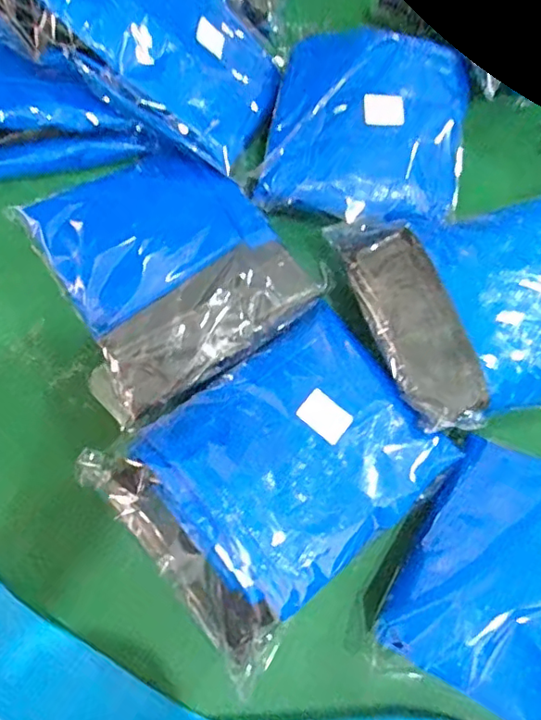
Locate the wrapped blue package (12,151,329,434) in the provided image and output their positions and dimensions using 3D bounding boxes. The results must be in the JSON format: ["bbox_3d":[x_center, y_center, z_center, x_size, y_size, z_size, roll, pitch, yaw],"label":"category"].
[{"bbox_3d":[-0.109,-0.094,0.535,0.211,0.048,0.258,-36,71,-7],"label":"wrapped blue package"}]

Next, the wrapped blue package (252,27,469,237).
[{"bbox_3d":[0.101,-0.240,0.573,0.196,0.055,0.207,10,70,6],"label":"wrapped blue package"}]

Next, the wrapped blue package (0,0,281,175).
[{"bbox_3d":[-0.100,-0.330,0.566,0.249,0.054,0.196,37,62,-15],"label":"wrapped blue package"}]

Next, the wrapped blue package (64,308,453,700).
[{"bbox_3d":[0.008,0.077,0.437,0.241,0.055,0.189,-40,73,-12],"label":"wrapped blue package"}]

